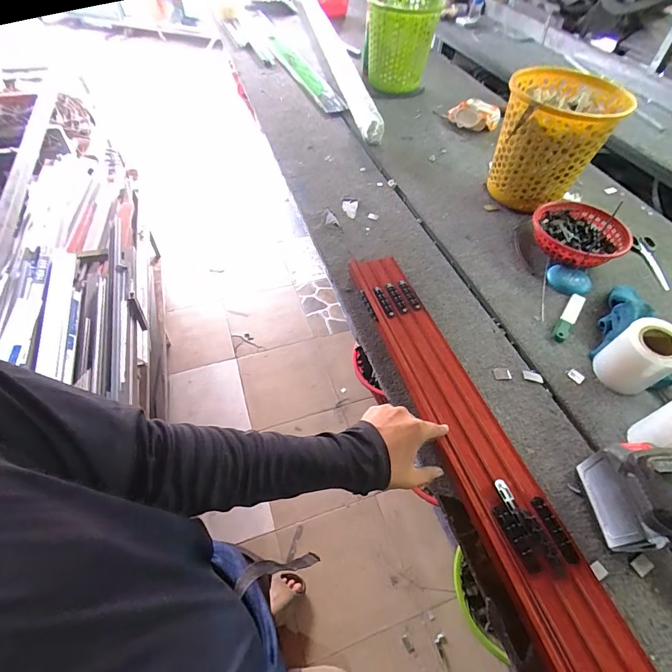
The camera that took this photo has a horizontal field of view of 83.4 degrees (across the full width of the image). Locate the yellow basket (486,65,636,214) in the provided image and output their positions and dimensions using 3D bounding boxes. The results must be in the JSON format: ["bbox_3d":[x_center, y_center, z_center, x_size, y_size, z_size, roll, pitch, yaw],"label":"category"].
[{"bbox_3d":[0.496,-0.450,0.904,0.239,0.250,0.241,18,55,11],"label":"yellow basket"}]

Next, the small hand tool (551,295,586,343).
[{"bbox_3d":[0.451,-0.037,0.730,0.027,0.007,0.144,33,59,20],"label":"small hand tool"}]

